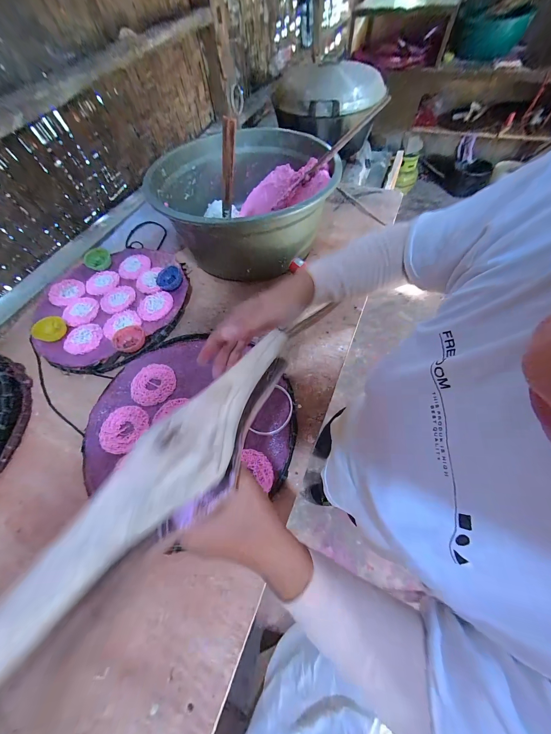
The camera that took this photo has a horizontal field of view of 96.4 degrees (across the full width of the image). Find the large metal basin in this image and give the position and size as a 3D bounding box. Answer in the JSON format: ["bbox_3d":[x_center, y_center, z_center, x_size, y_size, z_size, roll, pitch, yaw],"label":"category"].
[{"bbox_3d":[-0.072,-0.405,0.579,0.391,0.189,0.399,-2,62,4],"label":"large metal basin"}]

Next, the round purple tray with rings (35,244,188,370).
[{"bbox_3d":[-0.376,-0.158,0.570,0.334,0.031,0.350,-31,64,-11],"label":"round purple tray with rings"}]

